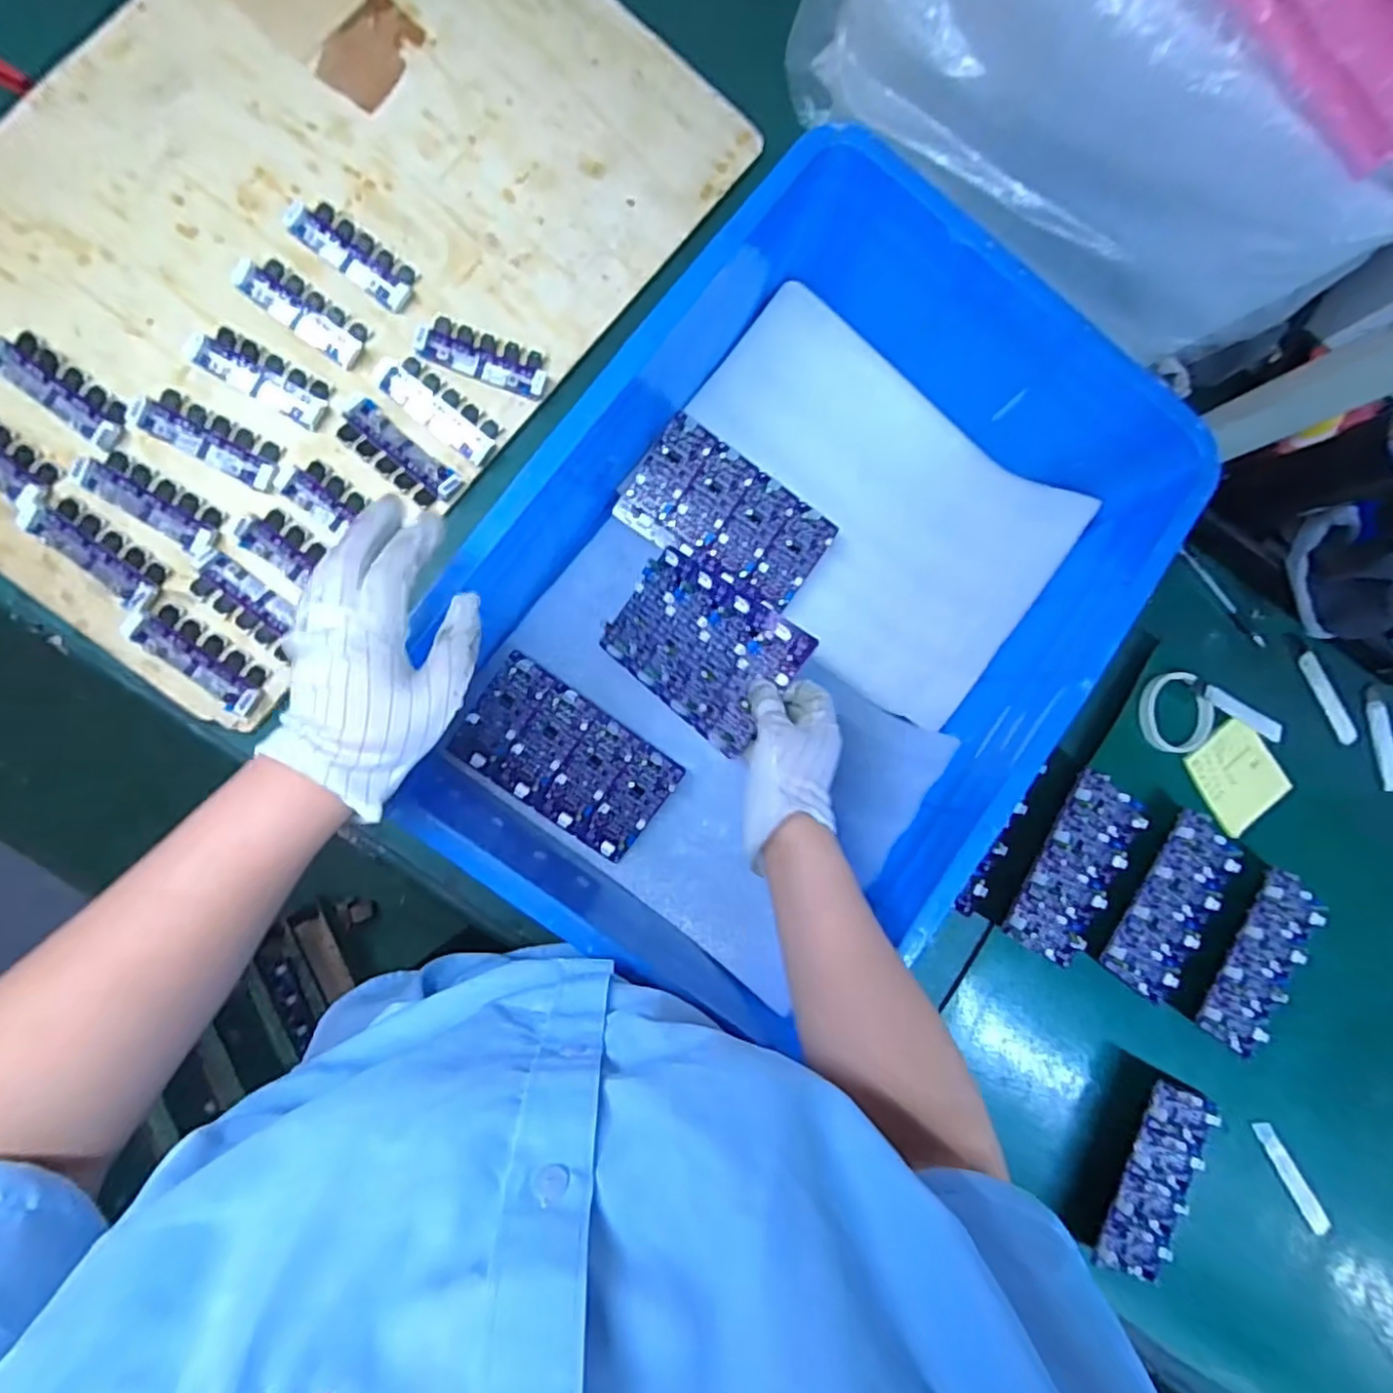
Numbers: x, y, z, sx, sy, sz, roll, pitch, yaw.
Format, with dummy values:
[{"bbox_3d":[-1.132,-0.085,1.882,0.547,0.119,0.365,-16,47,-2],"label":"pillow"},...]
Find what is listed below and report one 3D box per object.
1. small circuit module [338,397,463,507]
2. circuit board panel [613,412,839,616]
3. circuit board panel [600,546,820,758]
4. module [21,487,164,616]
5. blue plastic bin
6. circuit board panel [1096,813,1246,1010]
[{"bbox_3d":[-0.278,-0.225,0.633,0.118,0.010,0.044,39,81,-4],"label":"small circuit module"},{"bbox_3d":[0.031,-0.168,0.643,0.192,0.008,0.109,33,98,-8],"label":"circuit board panel"},{"bbox_3d":[0.001,-0.047,0.572,0.185,0.011,0.113,39,96,35],"label":"circuit board panel"},{"bbox_3d":[-0.524,-0.130,0.583,0.134,0.007,0.042,37,82,-5],"label":"module"},{"bbox_3d":[0.089,-0.067,0.582,0.402,0.192,0.606,34,82,-5],"label":"blue plastic bin"},{"bbox_3d":[0.500,0.217,0.698,0.097,0.016,0.189,35,84,-5],"label":"circuit board panel"}]

